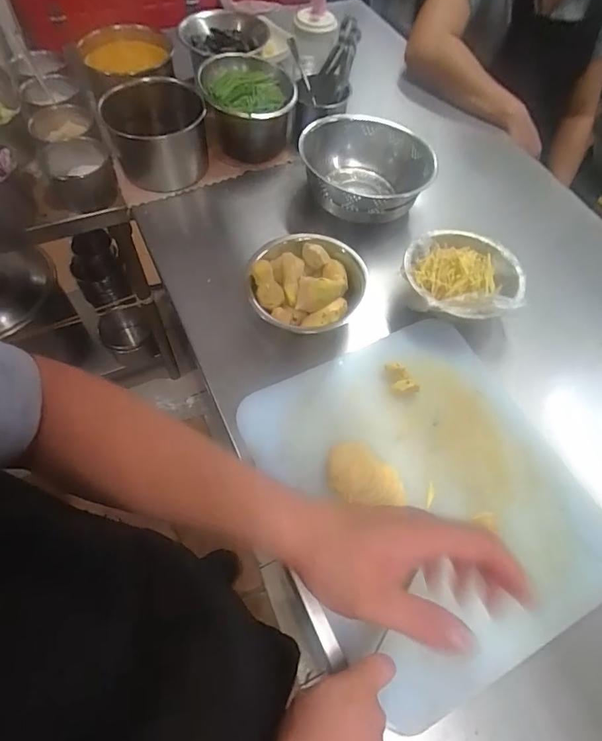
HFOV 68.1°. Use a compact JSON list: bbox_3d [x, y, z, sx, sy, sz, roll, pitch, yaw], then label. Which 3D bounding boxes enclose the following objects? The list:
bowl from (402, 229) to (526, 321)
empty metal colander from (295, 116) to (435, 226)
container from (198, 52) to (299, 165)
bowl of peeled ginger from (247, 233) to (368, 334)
[{"bbox_3d":[0.233,-0.137,0.658,0.166,0.072,0.163,5,61,-1],"label":"bowl"},{"bbox_3d":[0.114,-0.342,0.786,0.207,0.095,0.211,-2,61,-5],"label":"empty metal colander"},{"bbox_3d":[-0.100,-0.483,0.824,0.153,0.125,0.162,-8,62,-8],"label":"container"},{"bbox_3d":[0.008,-0.120,0.646,0.149,0.069,0.154,2,61,-3],"label":"bowl of peeled ginger"}]

